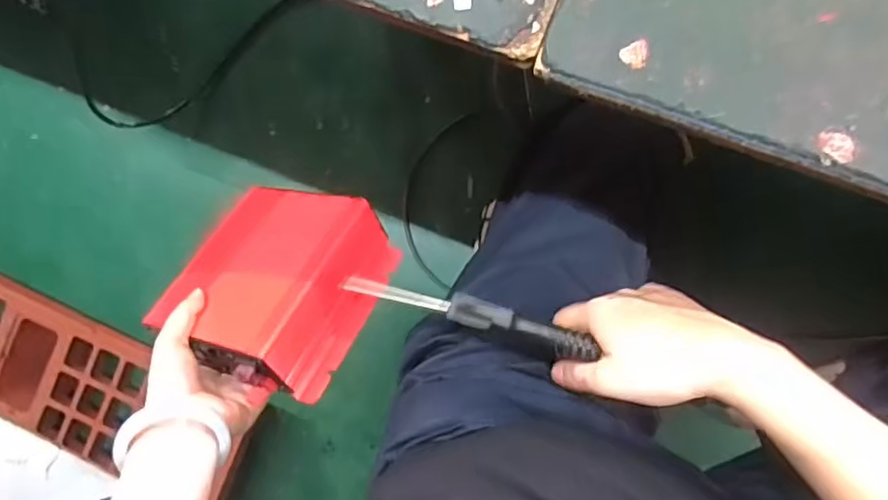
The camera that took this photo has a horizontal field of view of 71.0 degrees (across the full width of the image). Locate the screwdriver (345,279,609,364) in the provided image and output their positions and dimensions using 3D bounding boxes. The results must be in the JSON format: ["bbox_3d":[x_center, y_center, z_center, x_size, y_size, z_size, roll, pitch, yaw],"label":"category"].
[{"bbox_3d":[0.011,0.042,0.418,0.176,0.024,0.024,14,89,22],"label":"screwdriver"}]

